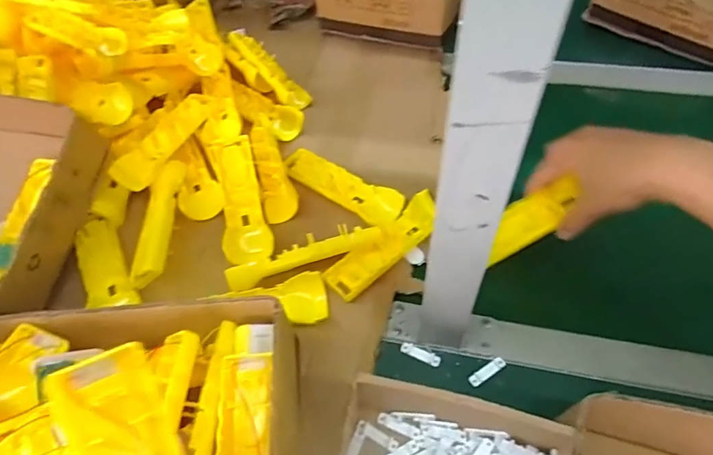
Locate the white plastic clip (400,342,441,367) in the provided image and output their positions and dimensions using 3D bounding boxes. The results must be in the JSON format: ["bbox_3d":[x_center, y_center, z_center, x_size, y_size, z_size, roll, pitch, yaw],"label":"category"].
[{"bbox_3d":[0.061,0.120,0.436,0.039,0.004,0.011,20,58,18],"label":"white plastic clip"}]

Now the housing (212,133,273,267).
[{"bbox_3d":[-0.134,-0.037,0.529,0.050,0.032,0.166,-14,54,-6],"label":"housing"}]

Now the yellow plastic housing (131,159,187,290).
[{"bbox_3d":[-0.221,-0.012,0.510,0.037,0.023,0.167,-6,53,0],"label":"yellow plastic housing"}]

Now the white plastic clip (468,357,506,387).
[{"bbox_3d":[0.122,0.133,0.425,0.038,0.004,0.011,-28,57,-16],"label":"white plastic clip"}]

